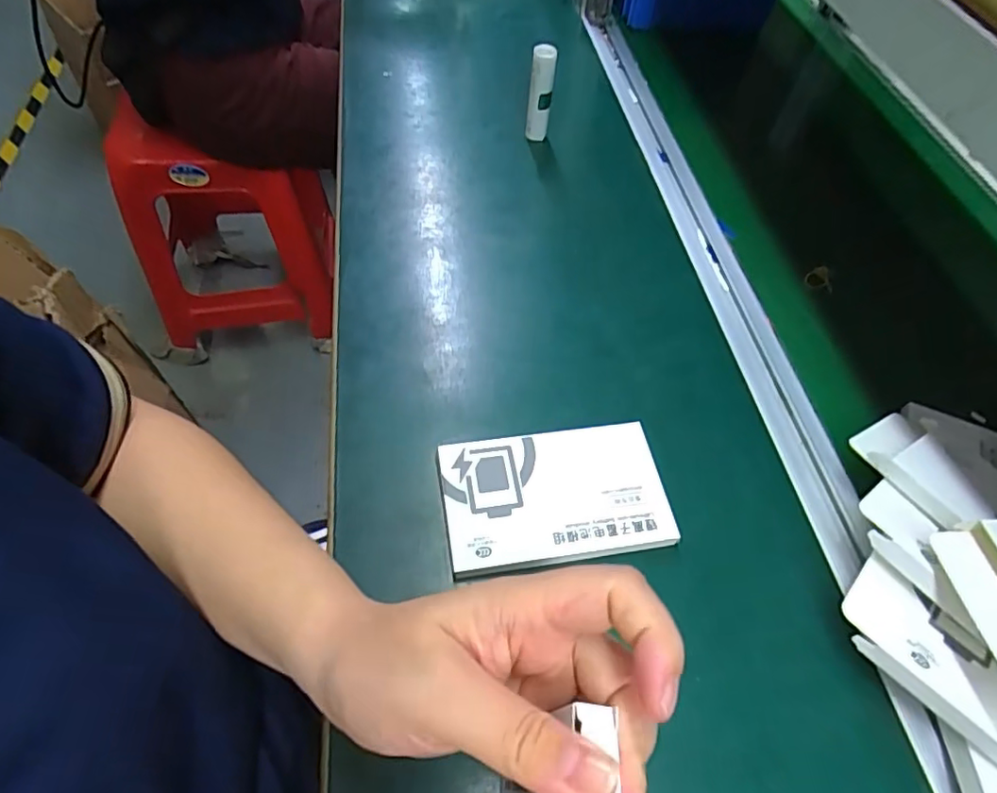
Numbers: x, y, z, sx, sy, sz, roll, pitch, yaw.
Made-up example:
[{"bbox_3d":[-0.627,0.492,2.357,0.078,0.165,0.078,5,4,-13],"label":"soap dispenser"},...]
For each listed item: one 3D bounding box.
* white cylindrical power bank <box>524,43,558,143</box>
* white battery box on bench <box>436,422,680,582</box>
[{"bbox_3d":[0.040,-0.288,0.551,0.022,0.096,0.017,6,56,0],"label":"white cylindrical power bank"},{"bbox_3d":[0.034,0.063,0.354,0.134,0.014,0.084,-6,57,-8],"label":"white battery box on bench"}]

